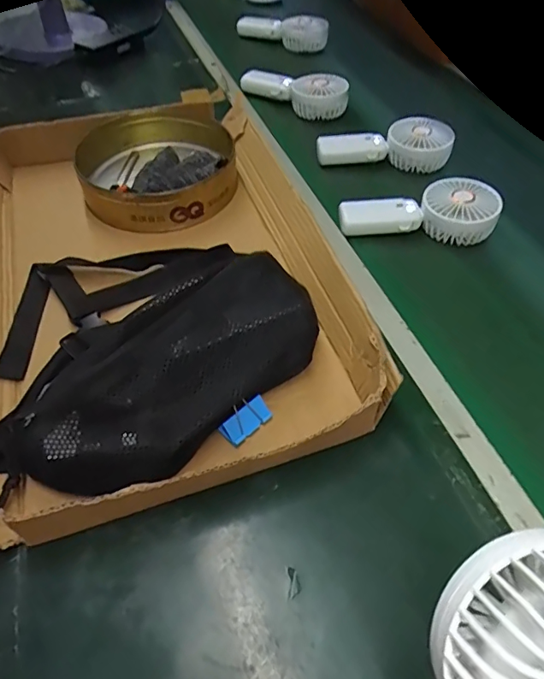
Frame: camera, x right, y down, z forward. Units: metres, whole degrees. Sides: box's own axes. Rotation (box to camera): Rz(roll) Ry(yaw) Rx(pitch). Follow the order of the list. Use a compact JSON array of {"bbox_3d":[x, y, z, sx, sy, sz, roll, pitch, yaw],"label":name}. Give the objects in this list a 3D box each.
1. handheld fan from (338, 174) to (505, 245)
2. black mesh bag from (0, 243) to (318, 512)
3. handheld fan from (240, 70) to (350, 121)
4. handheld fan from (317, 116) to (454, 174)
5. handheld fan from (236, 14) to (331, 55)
[{"bbox_3d":[0.172,-0.148,0.580,0.178,0.055,0.072,-3,50,-3],"label":"handheld fan"},{"bbox_3d":[-0.131,-0.005,0.422,0.270,0.073,0.274,33,57,24],"label":"black mesh bag"},{"bbox_3d":[0.036,-0.403,0.787,0.180,0.049,0.064,28,55,22],"label":"handheld fan"},{"bbox_3d":[0.155,-0.275,0.680,0.180,0.046,0.061,1,49,0],"label":"handheld fan"},{"bbox_3d":[0.020,-0.616,0.971,0.191,0.057,0.061,29,55,22],"label":"handheld fan"}]

